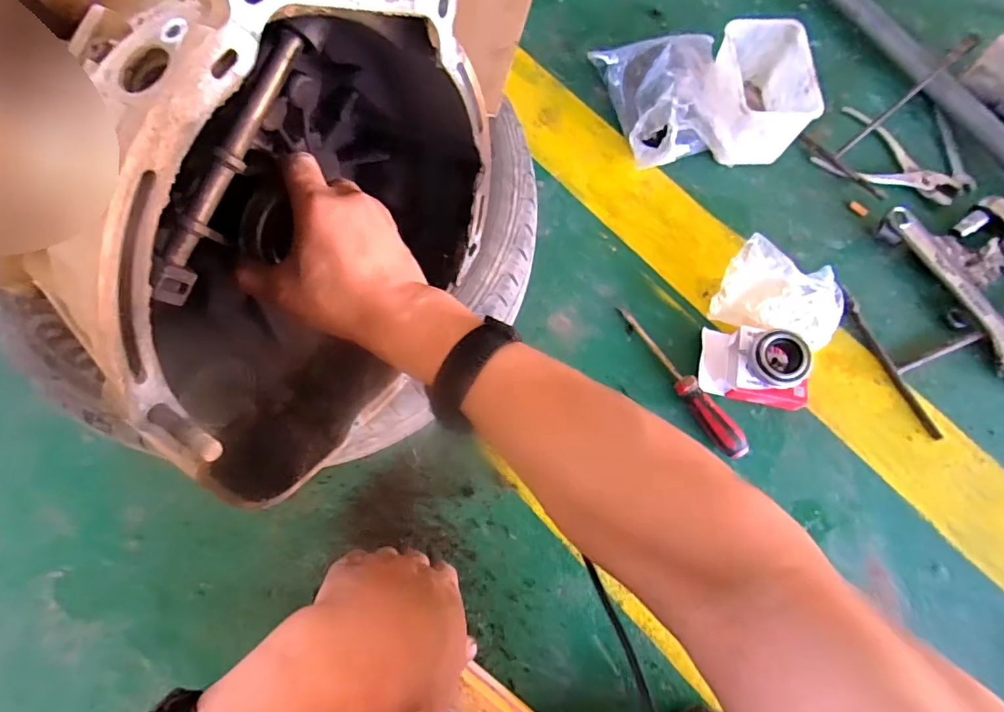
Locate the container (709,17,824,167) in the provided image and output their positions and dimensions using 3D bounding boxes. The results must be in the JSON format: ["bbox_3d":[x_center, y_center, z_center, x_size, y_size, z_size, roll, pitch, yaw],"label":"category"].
[{"bbox_3d":[0.343,-0.348,0.701,0.123,0.107,0.179,9,72,2],"label":"container"}]

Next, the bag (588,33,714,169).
[{"bbox_3d":[0.231,-0.379,0.710,0.140,0.103,0.218,-14,73,-6],"label":"bag"}]

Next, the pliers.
[{"bbox_3d":[0.547,-0.268,0.713,0.188,0.011,0.097,37,75,10],"label":"pliers"}]

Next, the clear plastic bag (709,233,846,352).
[{"bbox_3d":[0.351,-0.076,0.638,0.149,0.062,0.109,16,73,4],"label":"clear plastic bag"}]

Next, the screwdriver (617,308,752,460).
[{"bbox_3d":[0.214,0.024,0.615,0.032,0.030,0.220,-29,75,-10],"label":"screwdriver"}]

